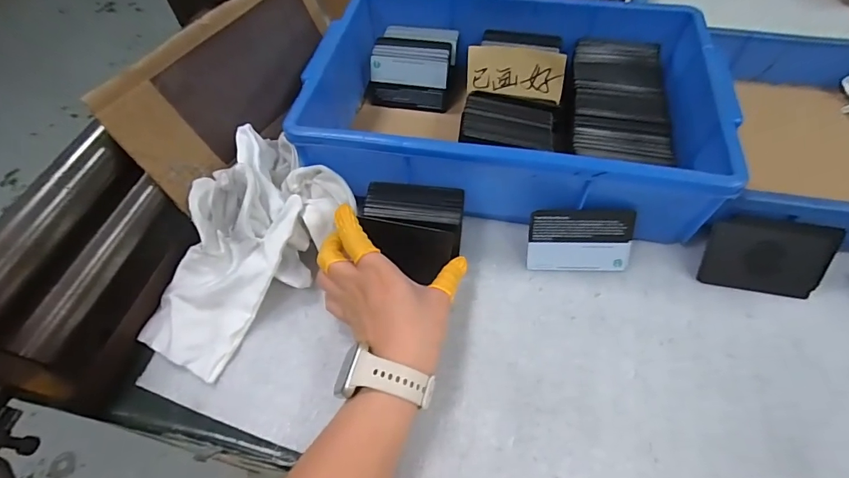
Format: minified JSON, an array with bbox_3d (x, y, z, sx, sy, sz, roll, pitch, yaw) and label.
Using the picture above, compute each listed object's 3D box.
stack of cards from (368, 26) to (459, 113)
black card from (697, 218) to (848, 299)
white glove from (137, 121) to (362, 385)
[{"bbox_3d":[-0.010,-0.196,0.500,0.098,0.057,0.075,10,59,6],"label":"stack of cards"},{"bbox_3d":[0.292,0.015,0.371,0.099,0.006,0.062,8,103,4],"label":"black card"},{"bbox_3d":[-0.163,0.003,0.379,0.132,0.081,0.203,29,62,16],"label":"white glove"}]

